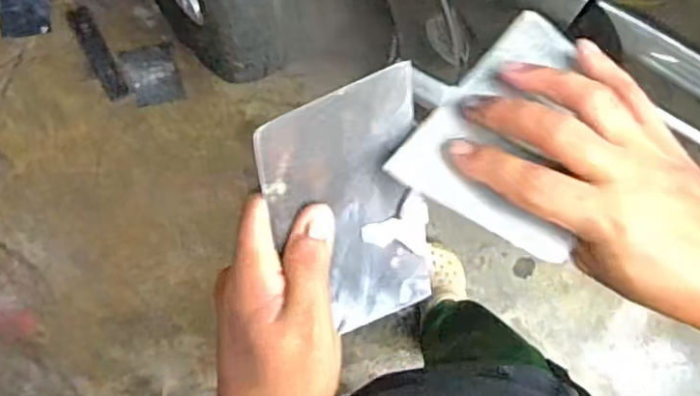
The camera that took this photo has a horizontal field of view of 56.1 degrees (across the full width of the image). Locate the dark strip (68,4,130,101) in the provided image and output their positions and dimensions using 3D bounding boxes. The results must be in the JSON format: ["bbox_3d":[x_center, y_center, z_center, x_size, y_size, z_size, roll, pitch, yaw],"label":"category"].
[{"bbox_3d":[-0.573,-0.332,1.500,0.051,0.006,0.222,-26,92,-2],"label":"dark strip"}]

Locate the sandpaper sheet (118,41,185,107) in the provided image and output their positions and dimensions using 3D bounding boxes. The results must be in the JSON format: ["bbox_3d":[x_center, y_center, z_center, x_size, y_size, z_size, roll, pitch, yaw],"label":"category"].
[{"bbox_3d":[-0.454,-0.284,1.519,0.120,0.005,0.135,-14,91,1],"label":"sandpaper sheet"}]

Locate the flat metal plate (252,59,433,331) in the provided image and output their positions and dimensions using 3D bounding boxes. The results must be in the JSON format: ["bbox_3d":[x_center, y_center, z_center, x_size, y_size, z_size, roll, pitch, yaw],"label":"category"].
[{"bbox_3d":[0.005,0.009,0.353,0.096,0.005,0.136,-29,119,-29],"label":"flat metal plate"}]

